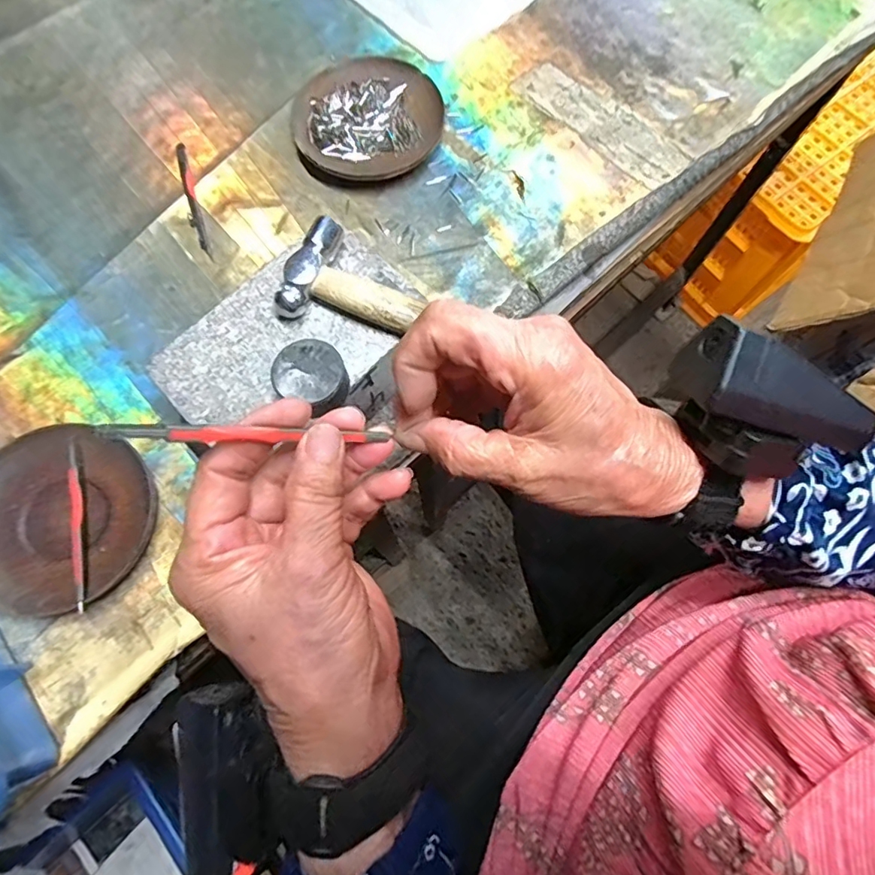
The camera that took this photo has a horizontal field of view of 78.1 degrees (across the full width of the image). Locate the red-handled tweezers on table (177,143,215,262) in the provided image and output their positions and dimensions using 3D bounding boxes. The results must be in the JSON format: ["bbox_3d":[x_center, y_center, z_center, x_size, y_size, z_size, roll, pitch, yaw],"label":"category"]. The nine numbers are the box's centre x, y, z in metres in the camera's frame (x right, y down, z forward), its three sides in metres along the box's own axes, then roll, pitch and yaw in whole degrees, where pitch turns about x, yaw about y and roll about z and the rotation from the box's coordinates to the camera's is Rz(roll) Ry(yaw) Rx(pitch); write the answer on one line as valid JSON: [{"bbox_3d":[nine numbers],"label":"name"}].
[{"bbox_3d":[-0.186,-0.180,0.408,0.010,0.004,0.107,-17,74,-6],"label":"red-handled tweezers on table"}]

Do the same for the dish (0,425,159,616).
[{"bbox_3d":[-0.234,0.049,0.333,0.108,0.014,0.110,0,73,0],"label":"dish"}]

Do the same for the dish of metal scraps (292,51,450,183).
[{"bbox_3d":[-0.056,-0.251,0.424,0.115,0.017,0.107,0,73,0],"label":"dish of metal scraps"}]

